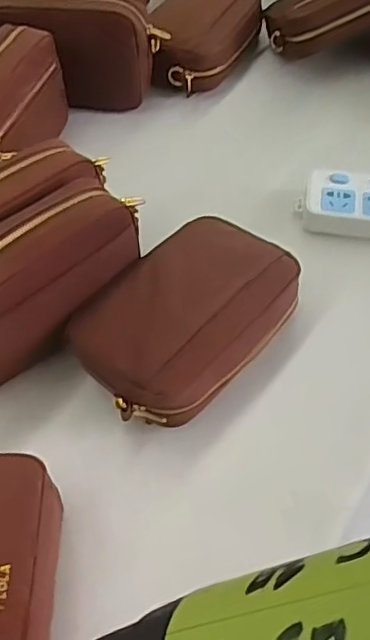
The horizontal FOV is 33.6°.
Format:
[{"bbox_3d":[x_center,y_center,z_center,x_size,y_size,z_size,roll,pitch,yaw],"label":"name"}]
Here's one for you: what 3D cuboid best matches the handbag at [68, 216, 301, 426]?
[{"bbox_3d":[0.004,0.000,0.530,0.131,0.078,0.191,33,60,25],"label":"handbag"}]

